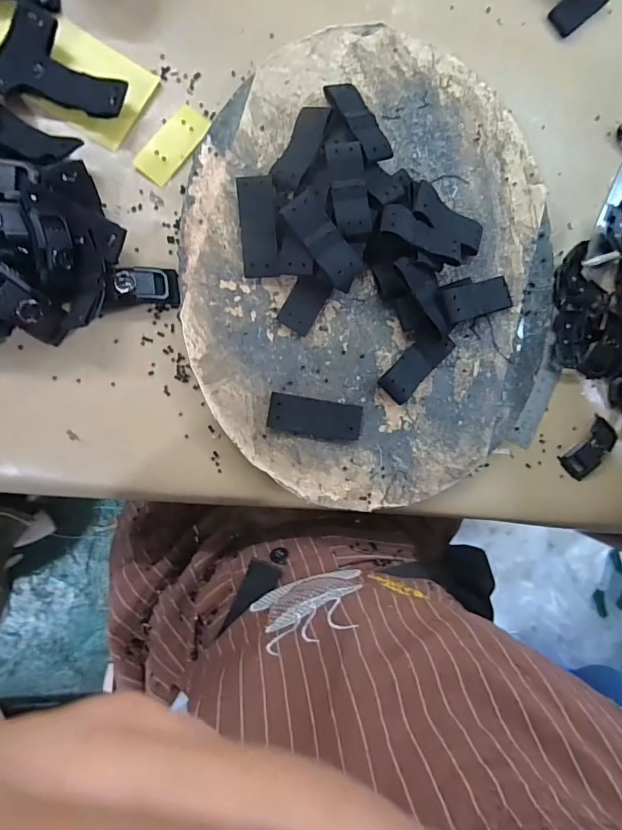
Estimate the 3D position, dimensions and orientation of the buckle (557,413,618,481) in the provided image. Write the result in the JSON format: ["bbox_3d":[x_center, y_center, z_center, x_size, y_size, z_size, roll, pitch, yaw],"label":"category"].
[{"bbox_3d":[0.236,0.027,0.363,0.058,0.012,0.028,-43,95,-8],"label":"buckle"}]

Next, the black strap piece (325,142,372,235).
[{"bbox_3d":[0.027,-0.159,0.306,0.025,0.007,0.066,-8,90,-9],"label":"black strap piece"}]

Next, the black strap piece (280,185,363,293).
[{"bbox_3d":[0.011,-0.120,0.299,0.029,0.008,0.070,-36,89,-3],"label":"black strap piece"}]

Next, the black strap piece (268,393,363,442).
[{"bbox_3d":[0.003,0.003,0.313,0.066,0.011,0.027,8,87,-9],"label":"black strap piece"}]

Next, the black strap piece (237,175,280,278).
[{"bbox_3d":[-0.037,-0.132,0.309,0.025,0.014,0.067,-6,89,-9],"label":"black strap piece"}]

